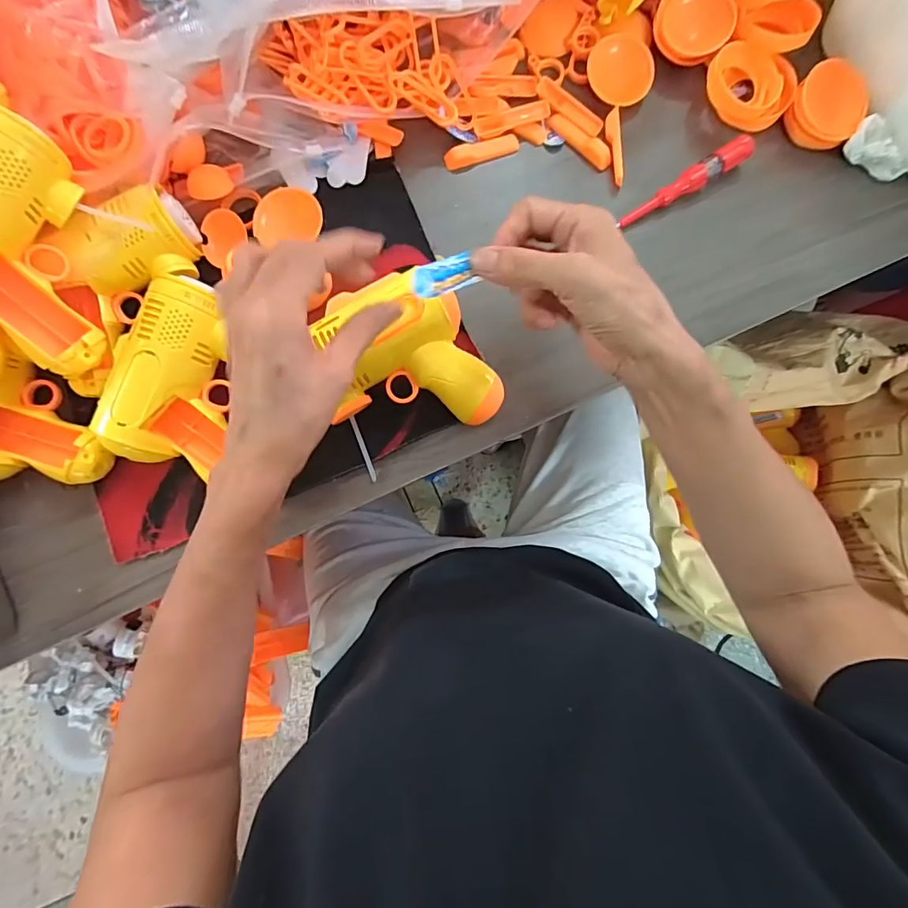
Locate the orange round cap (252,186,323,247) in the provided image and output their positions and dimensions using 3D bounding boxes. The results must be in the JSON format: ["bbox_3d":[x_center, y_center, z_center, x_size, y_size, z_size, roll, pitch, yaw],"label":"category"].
[{"bbox_3d":[-0.134,-0.192,0.381,0.054,0.014,0.045,1,86,0],"label":"orange round cap"}]

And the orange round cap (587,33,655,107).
[{"bbox_3d":[0.138,-0.316,0.387,0.054,0.016,0.050,0,86,0],"label":"orange round cap"}]

